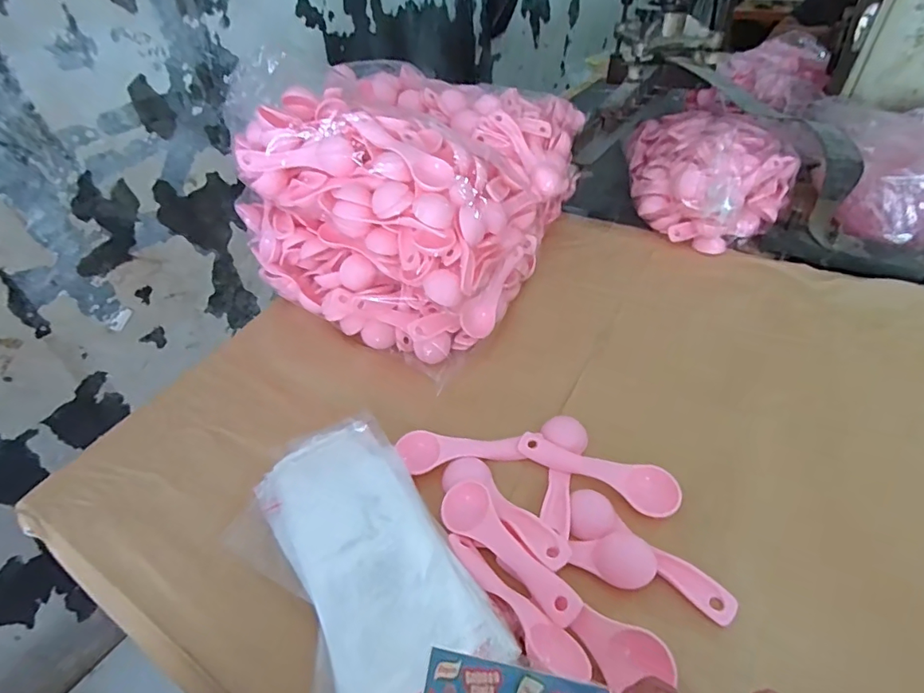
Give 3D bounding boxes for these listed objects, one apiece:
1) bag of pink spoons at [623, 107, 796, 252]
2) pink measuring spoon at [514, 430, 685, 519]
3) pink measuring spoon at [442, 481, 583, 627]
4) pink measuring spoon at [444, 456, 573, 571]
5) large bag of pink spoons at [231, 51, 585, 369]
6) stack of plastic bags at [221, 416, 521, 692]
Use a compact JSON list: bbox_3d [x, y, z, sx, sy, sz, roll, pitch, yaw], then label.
[{"bbox_3d":[0.307,-0.226,0.632,0.198,0.096,0.262,15,45,19],"label":"bag of pink spoons"},{"bbox_3d":[0.096,0.089,0.356,0.111,0.014,0.033,18,44,25],"label":"pink measuring spoon"},{"bbox_3d":[0.029,0.125,0.312,0.029,0.015,0.111,-32,47,-30],"label":"pink measuring spoon"},{"bbox_3d":[0.027,0.107,0.334,0.031,0.012,0.107,-28,45,-27],"label":"pink measuring spoon"},{"bbox_3d":[-0.037,-0.186,0.563,0.281,0.182,0.382,16,43,23],"label":"large bag of pink spoons"},{"bbox_3d":[-0.064,0.131,0.307,0.112,0.023,0.212,-26,44,-25],"label":"stack of plastic bags"}]

